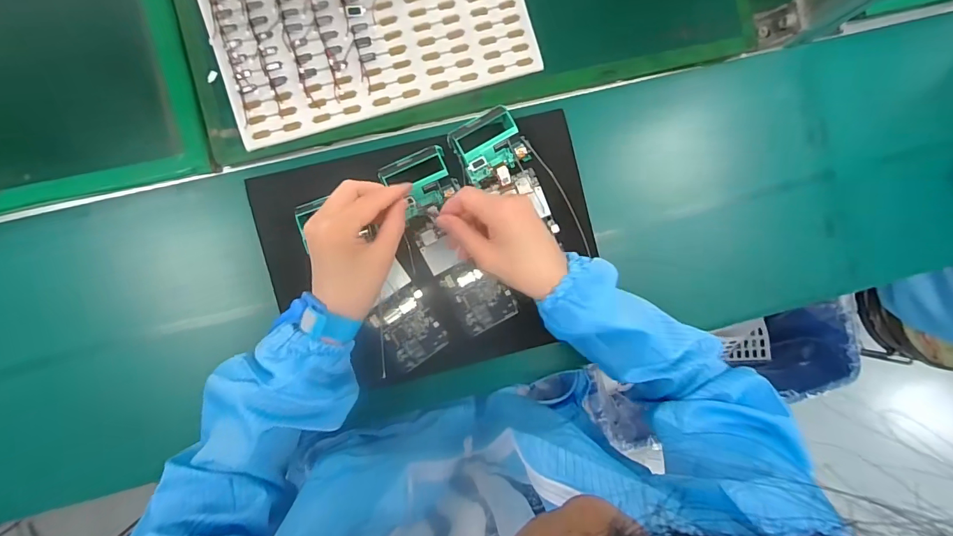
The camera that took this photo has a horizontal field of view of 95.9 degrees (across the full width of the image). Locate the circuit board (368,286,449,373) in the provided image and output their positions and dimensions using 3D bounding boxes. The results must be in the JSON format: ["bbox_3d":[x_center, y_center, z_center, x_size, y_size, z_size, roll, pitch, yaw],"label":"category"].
[{"bbox_3d":[-0.072,0.065,0.465,0.058,0.006,0.076,-33,94,-3],"label":"circuit board"}]

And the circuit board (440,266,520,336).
[{"bbox_3d":[0.005,0.031,0.473,0.057,0.007,0.072,-31,94,-3],"label":"circuit board"}]

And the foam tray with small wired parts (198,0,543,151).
[{"bbox_3d":[-0.116,-0.281,0.448,0.317,0.010,0.237,-17,93,-4],"label":"foam tray with small wired parts"}]

